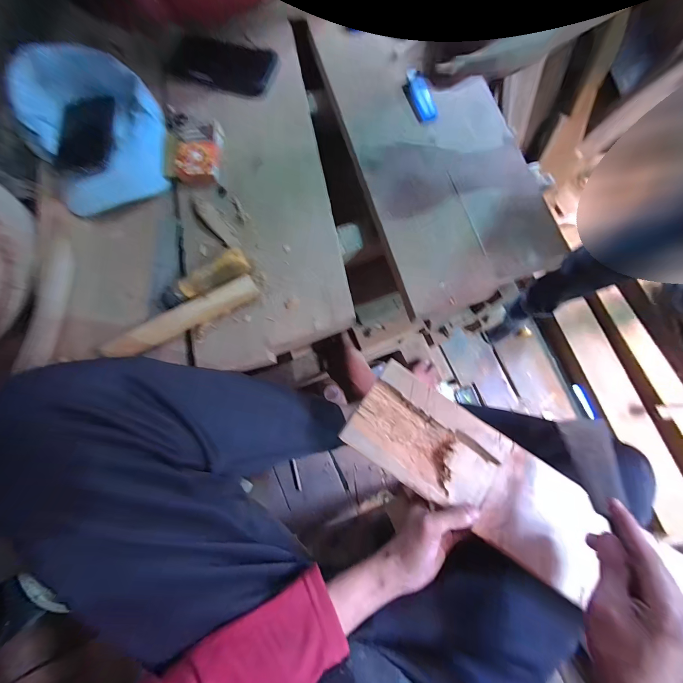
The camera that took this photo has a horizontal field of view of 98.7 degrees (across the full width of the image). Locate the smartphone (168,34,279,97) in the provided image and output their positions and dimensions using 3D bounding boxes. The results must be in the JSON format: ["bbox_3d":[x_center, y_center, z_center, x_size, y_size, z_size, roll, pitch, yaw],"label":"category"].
[{"bbox_3d":[-0.188,-0.433,0.459,0.166,0.010,0.085,16,79,4],"label":"smartphone"}]

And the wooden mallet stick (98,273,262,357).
[{"bbox_3d":[-0.203,-0.029,0.376,0.200,0.014,0.030,-26,79,-4],"label":"wooden mallet stick"}]

